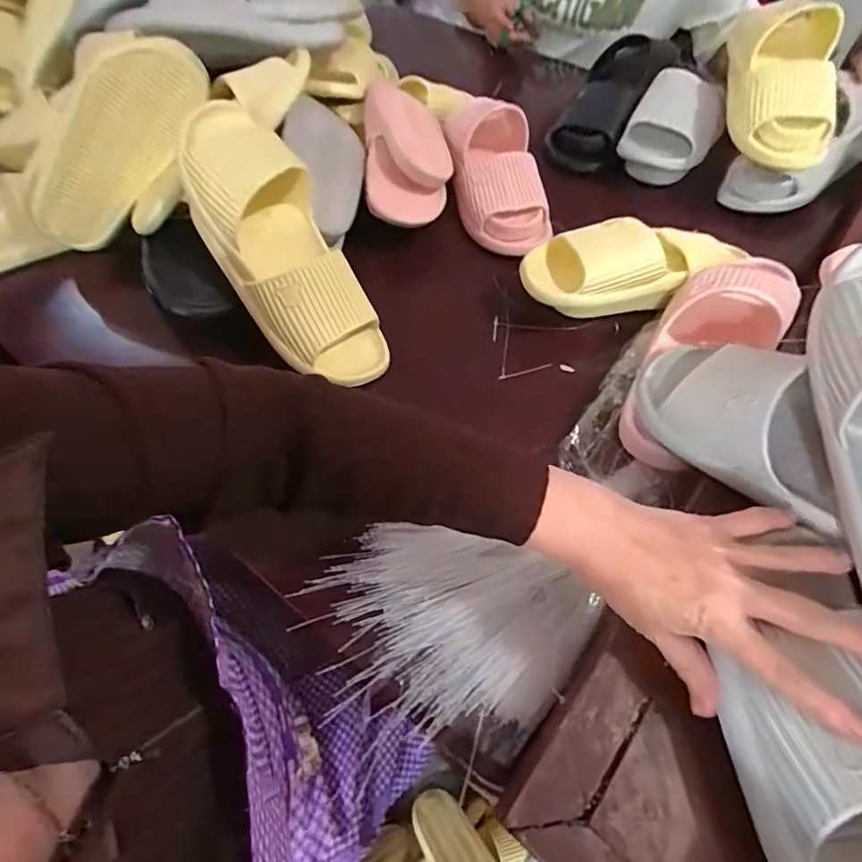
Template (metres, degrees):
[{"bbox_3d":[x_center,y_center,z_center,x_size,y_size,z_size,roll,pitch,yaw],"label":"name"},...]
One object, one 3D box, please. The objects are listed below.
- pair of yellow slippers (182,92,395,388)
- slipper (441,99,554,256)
[{"bbox_3d":[-0.147,-0.177,0.513,0.114,0.094,0.290,-34,100,-19],"label":"pair of yellow slippers"},{"bbox_3d":[0.083,-0.343,0.689,0.121,0.080,0.228,-4,59,-3],"label":"slipper"}]

